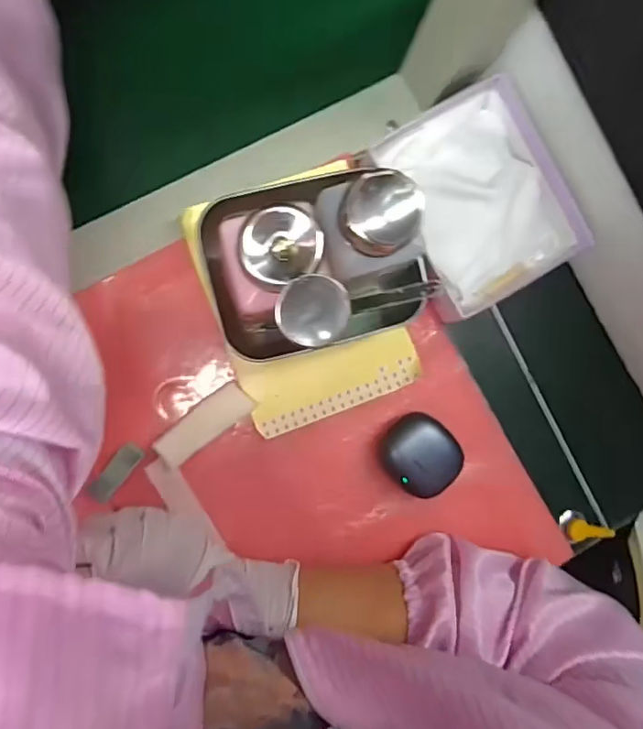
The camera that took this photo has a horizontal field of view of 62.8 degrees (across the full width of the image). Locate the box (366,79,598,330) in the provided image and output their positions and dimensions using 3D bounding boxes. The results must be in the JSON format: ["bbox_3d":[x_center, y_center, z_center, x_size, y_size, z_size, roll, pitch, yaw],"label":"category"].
[{"bbox_3d":[0.108,-0.114,0.371,0.114,0.038,0.140,-29,92,-6],"label":"box"}]

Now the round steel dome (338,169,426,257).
[{"bbox_3d":[0.030,-0.074,0.260,0.039,0.028,0.040,32,86,-5],"label":"round steel dome"}]

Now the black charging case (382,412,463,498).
[{"bbox_3d":[0.069,0.063,0.369,0.054,0.026,0.049,43,85,-4],"label":"black charging case"}]

